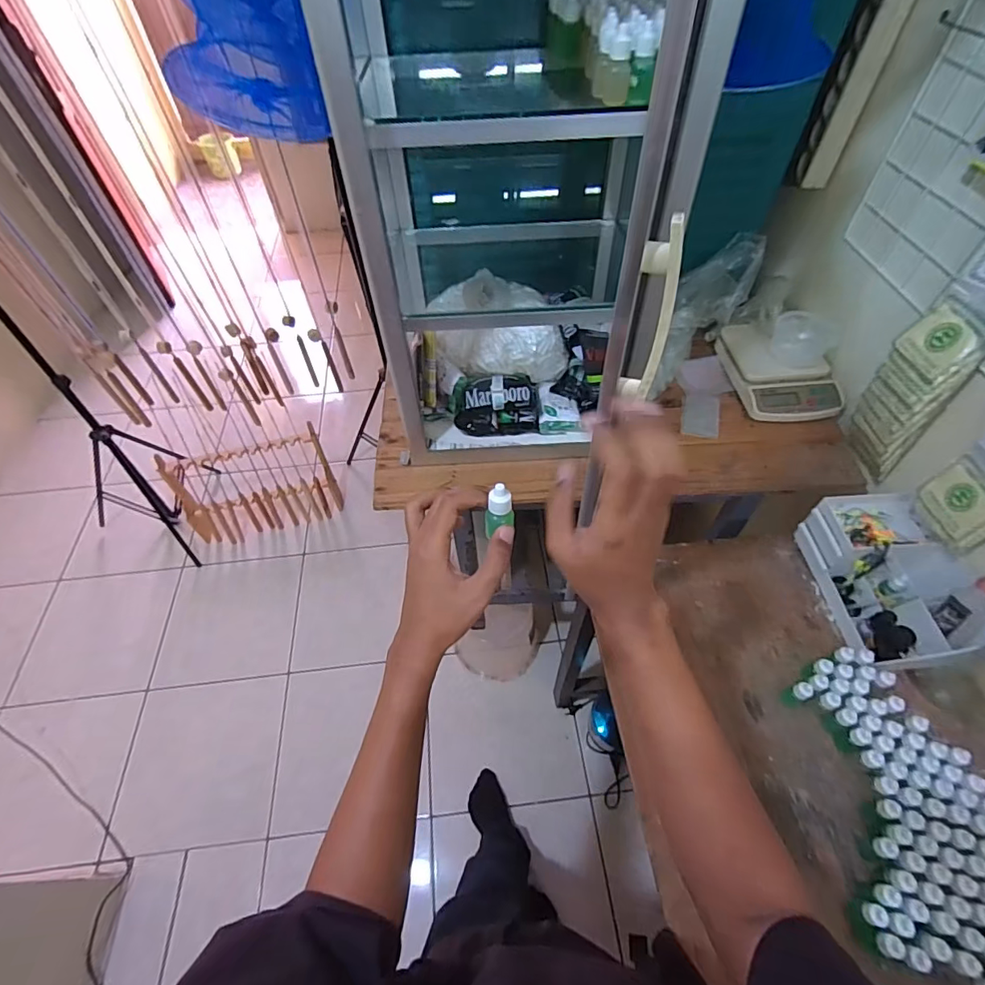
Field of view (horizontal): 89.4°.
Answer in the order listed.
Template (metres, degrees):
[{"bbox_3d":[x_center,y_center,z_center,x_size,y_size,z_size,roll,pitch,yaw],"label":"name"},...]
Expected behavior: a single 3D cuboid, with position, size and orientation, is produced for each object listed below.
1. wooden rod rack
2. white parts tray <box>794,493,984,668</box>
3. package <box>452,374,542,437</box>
[{"bbox_3d":[-0.744,-0.005,1.570,0.468,0.316,0.132,-13,55,-8],"label":"wooden rod rack"},{"bbox_3d":[0.557,0.116,0.703,0.136,0.103,0.230,-5,54,-2],"label":"white parts tray"},{"bbox_3d":[0.006,-0.143,0.783,0.134,0.065,0.084,2,54,3],"label":"package"}]

